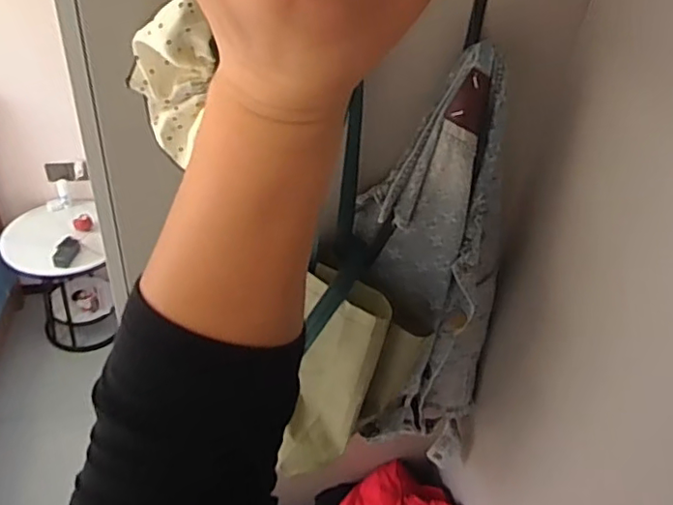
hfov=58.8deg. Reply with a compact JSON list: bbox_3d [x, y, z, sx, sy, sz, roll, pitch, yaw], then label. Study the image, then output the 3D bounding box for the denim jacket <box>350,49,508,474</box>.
[{"bbox_3d":[0.143,0.061,0.843,0.226,0.674,0.123,-12,43,-22],"label":"denim jacket"}]

